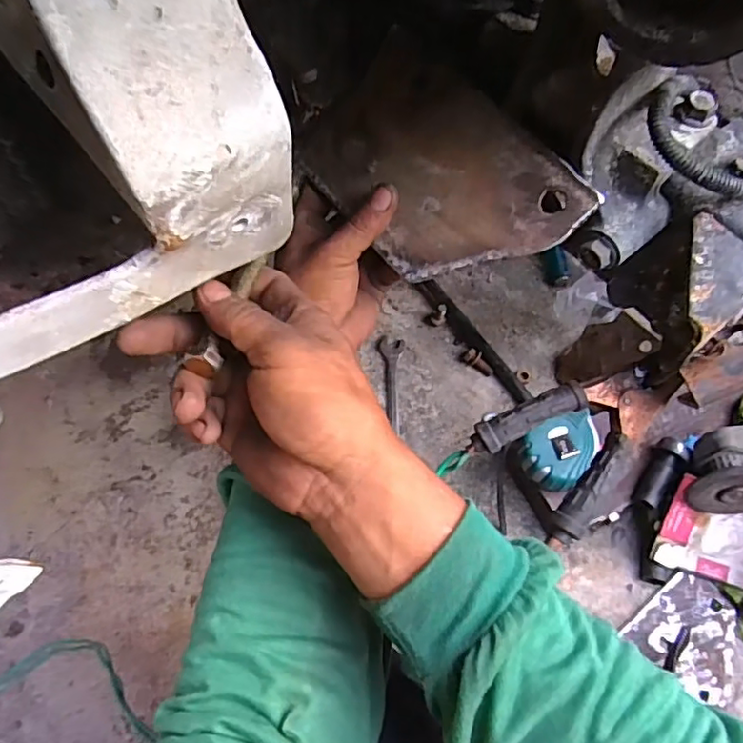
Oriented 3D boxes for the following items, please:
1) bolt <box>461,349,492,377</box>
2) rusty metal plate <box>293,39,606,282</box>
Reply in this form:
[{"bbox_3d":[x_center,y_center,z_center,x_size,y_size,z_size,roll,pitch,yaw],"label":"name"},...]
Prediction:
[{"bbox_3d":[0.143,-0.013,0.789,0.046,0.014,0.018,35,68,16],"label":"bolt"},{"bbox_3d":[0.038,-0.128,0.379,0.113,0.006,0.180,-44,68,11],"label":"rusty metal plate"}]

